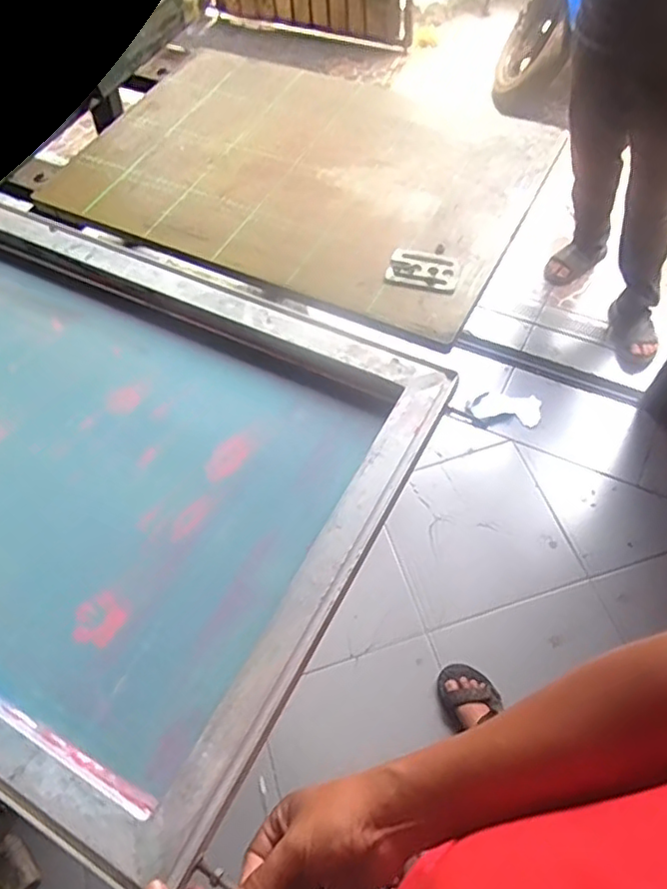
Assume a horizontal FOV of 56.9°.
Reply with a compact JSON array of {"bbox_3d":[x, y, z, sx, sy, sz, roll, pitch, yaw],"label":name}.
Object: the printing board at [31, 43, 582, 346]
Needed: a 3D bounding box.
[{"bbox_3d":[-0.041,-0.386,0.815,0.602,0.018,0.434,23,64,17],"label":"printing board"}]

